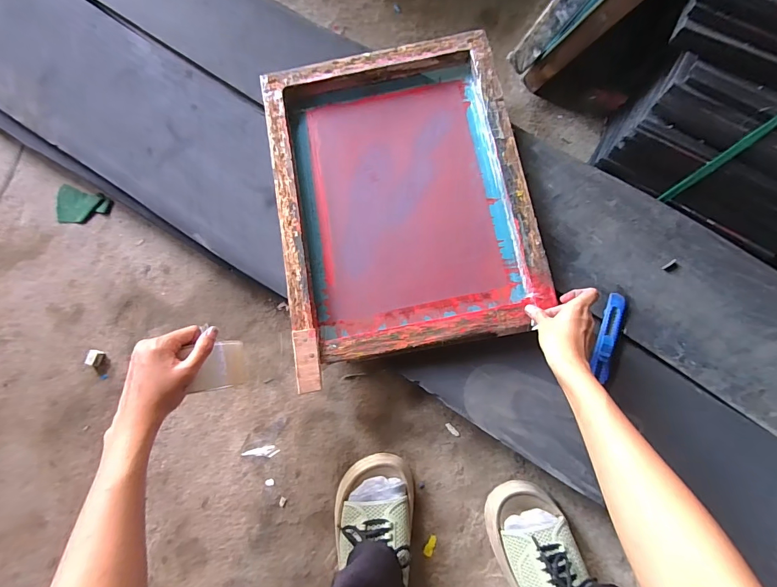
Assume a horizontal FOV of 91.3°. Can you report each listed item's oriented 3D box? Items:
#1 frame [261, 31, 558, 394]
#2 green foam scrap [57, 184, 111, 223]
[{"bbox_3d":[0.014,-0.142,0.562,0.349,0.066,0.458,-10,77,-2],"label":"frame"},{"bbox_3d":[-0.520,-0.145,0.638,0.097,0.015,0.060,16,77,4],"label":"green foam scrap"}]

